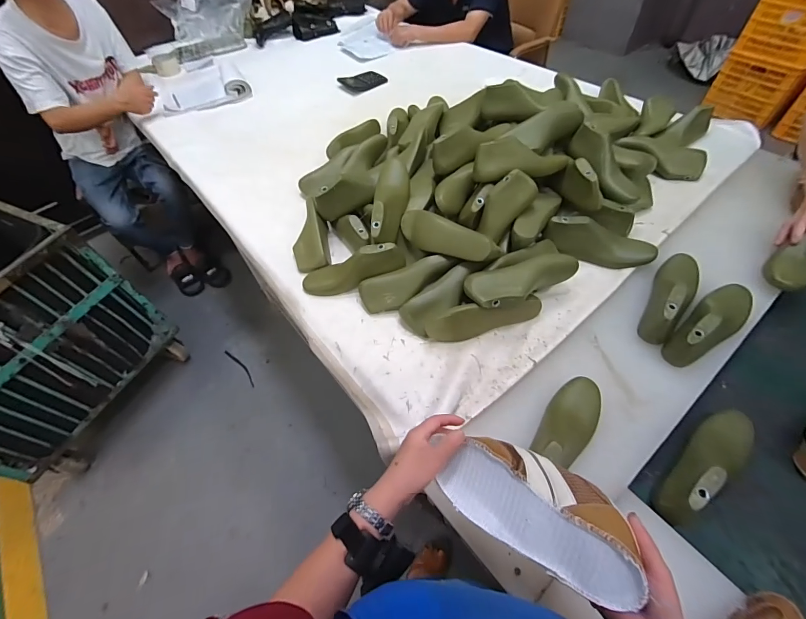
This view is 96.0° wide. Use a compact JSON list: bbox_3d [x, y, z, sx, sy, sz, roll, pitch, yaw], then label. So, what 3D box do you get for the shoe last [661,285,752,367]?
[{"bbox_3d":[0.595,0.019,0.694,0.229,0.080,0.078,-30,59,-15],"label":"shoe last"}]

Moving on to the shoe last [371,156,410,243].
[{"bbox_3d":[-0.025,-0.247,0.844,0.076,0.076,0.231,-1,55,5],"label":"shoe last"}]

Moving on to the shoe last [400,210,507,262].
[{"bbox_3d":[0.092,-0.162,0.787,0.233,0.069,0.082,29,63,24],"label":"shoe last"}]

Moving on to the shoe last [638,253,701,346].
[{"bbox_3d":[0.553,-0.043,0.736,0.079,0.082,0.250,30,63,23],"label":"shoe last"}]

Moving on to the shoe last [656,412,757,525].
[{"bbox_3d":[0.500,0.242,0.586,0.250,0.072,0.072,-32,59,-16],"label":"shoe last"}]

